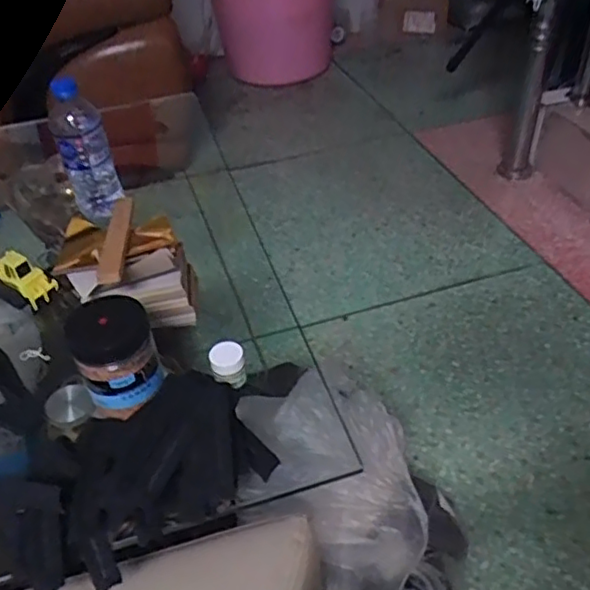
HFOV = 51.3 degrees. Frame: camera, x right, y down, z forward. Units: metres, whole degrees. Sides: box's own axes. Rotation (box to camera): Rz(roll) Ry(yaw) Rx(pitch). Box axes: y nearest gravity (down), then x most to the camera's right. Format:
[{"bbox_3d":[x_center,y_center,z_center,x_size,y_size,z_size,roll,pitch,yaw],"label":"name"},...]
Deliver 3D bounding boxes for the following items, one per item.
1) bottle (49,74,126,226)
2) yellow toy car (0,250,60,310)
[{"bbox_3d":[-0.297,-0.203,0.870,0.066,0.204,0.060,-19,42,-16],"label":"bottle"},{"bbox_3d":[-0.344,-0.021,0.760,0.107,0.055,0.039,19,46,25],"label":"yellow toy car"}]

